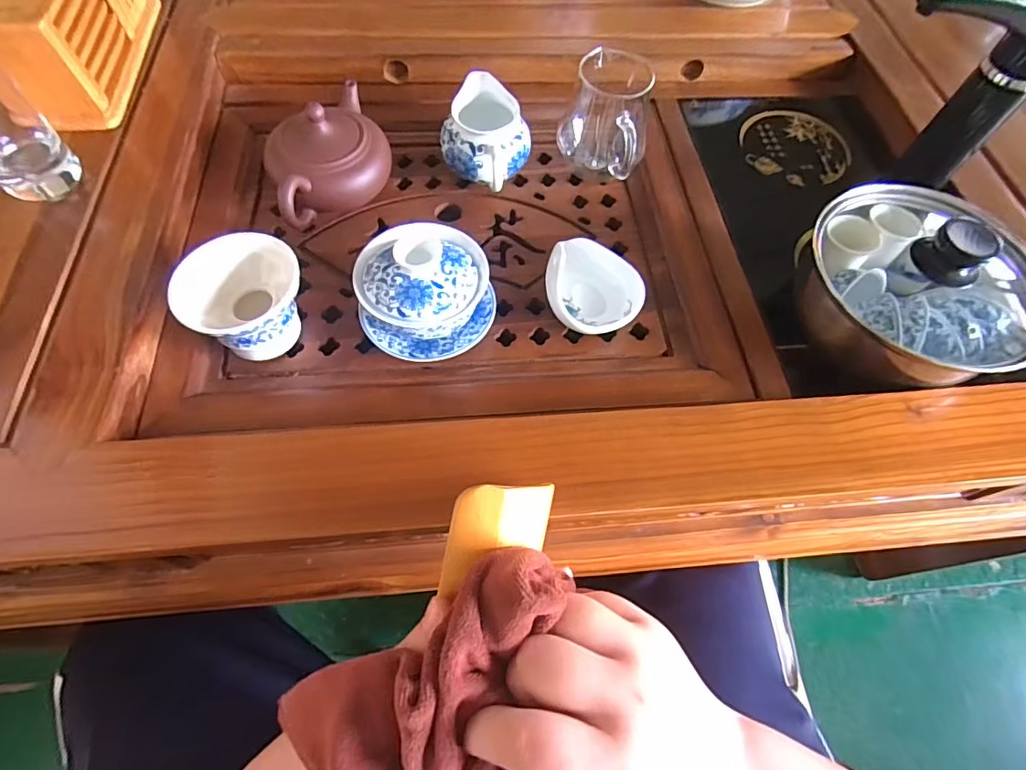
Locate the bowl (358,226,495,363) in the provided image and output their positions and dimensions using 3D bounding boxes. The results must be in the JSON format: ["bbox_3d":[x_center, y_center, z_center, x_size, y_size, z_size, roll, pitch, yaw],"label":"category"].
[{"bbox_3d":[-0.064,-0.070,0.373,0.095,0.068,0.085,-27,67,-15],"label":"bowl"}]

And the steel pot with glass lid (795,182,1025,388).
[{"bbox_3d":[0.298,-0.077,0.376,0.156,0.093,0.141,42,69,17],"label":"steel pot with glass lid"}]

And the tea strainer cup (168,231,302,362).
[{"bbox_3d":[-0.189,-0.058,0.371,0.080,0.062,0.077,1,63,-2],"label":"tea strainer cup"}]

